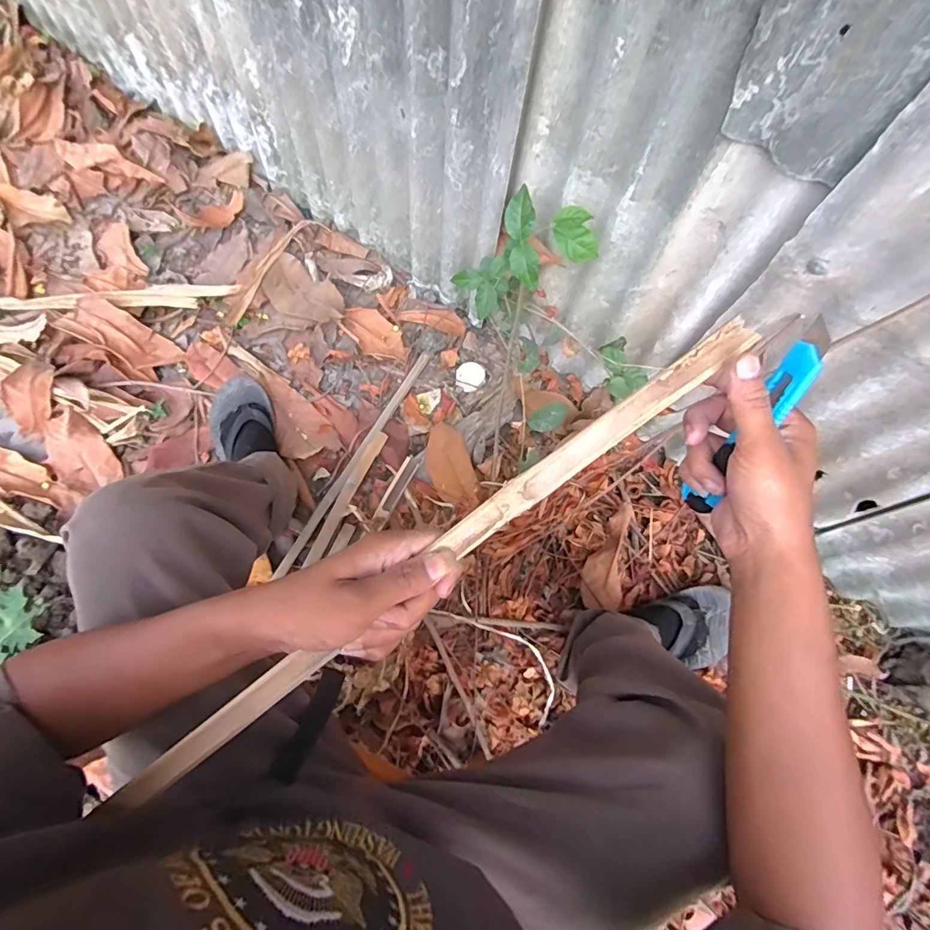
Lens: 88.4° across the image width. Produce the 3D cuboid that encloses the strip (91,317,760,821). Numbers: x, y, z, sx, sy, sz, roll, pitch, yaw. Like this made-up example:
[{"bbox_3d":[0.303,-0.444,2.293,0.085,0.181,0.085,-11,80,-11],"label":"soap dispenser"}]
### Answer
[{"bbox_3d":[-0.021,0.063,0.299,0.487,0.012,0.023,-37,76,0],"label":"strip"}]

